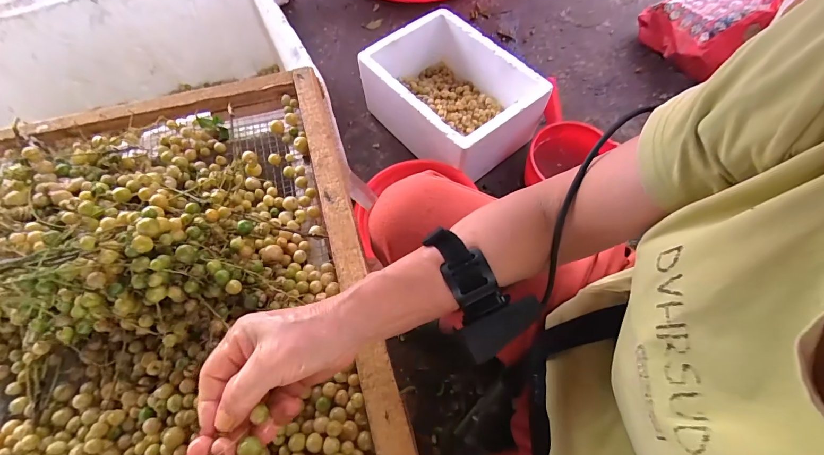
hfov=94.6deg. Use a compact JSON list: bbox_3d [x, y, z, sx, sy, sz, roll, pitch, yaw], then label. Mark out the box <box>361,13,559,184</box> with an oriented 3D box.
[{"bbox_3d":[0.091,-0.302,0.866,0.264,0.153,0.348,-39,70,-14],"label":"box"}]

